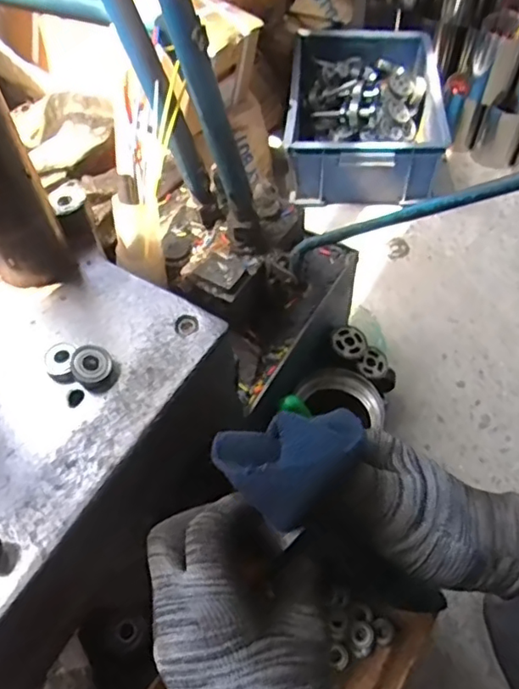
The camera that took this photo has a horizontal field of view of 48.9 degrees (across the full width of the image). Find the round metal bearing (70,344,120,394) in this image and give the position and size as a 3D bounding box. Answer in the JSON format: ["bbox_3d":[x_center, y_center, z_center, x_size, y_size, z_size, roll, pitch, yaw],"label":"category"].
[{"bbox_3d":[-0.128,0.018,0.443,0.031,0.019,0.033,-1,56,2],"label":"round metal bearing"}]

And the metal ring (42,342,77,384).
[{"bbox_3d":[-0.156,0.014,0.448,0.024,0.015,0.027,3,57,5],"label":"metal ring"}]

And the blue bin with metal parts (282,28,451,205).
[{"bbox_3d":[0.221,-0.488,1.195,0.302,0.134,0.404,5,57,6],"label":"blue bin with metal parts"}]

